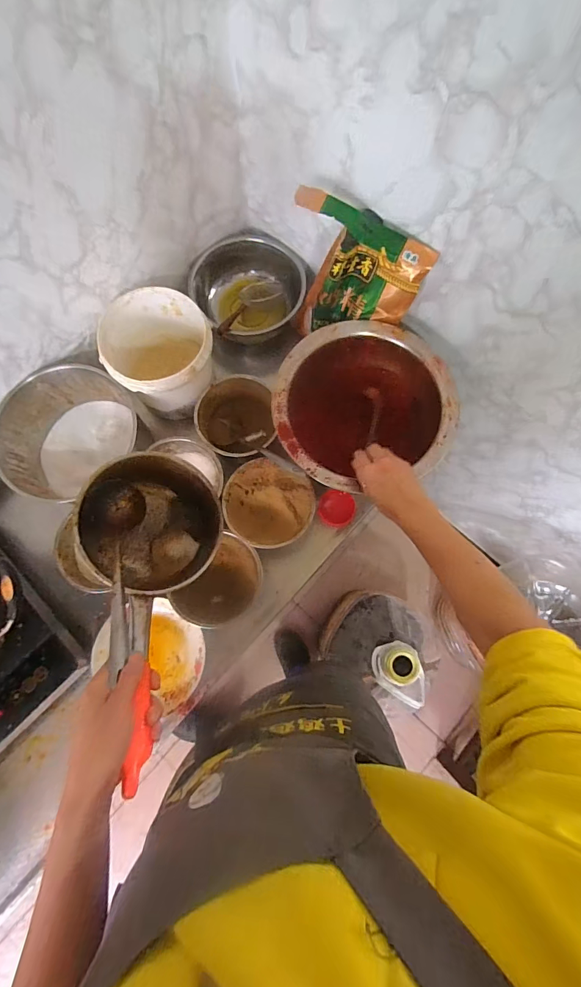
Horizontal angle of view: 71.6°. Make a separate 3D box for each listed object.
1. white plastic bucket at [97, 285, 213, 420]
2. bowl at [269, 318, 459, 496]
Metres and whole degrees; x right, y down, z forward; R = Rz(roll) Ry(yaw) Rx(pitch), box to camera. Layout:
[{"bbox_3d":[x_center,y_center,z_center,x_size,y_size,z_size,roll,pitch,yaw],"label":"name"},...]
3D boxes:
[{"bbox_3d":[-0.230,-0.249,0.734,0.174,0.138,0.187,0,78,0],"label":"white plastic bucket"},{"bbox_3d":[0.118,-0.136,0.729,0.290,0.180,0.272,0,78,0],"label":"bowl"}]

